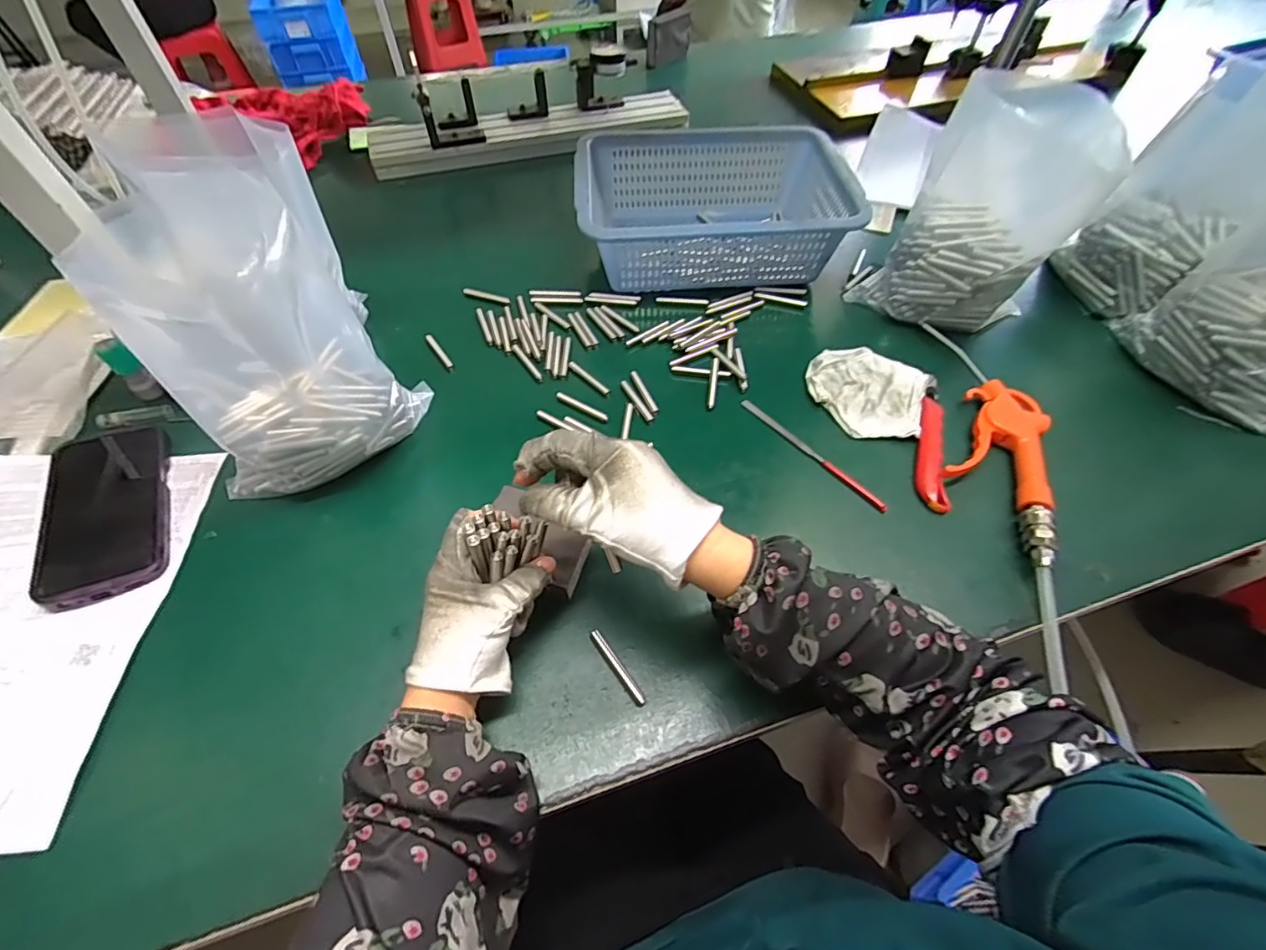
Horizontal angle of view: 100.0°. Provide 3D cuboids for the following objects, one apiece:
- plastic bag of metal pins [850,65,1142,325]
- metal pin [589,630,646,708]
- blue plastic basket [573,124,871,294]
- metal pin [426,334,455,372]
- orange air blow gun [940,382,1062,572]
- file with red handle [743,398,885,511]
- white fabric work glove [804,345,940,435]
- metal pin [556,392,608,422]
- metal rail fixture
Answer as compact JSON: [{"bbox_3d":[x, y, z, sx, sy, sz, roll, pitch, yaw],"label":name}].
[{"bbox_3d":[0.330,-0.254,0.512,0.153,0.197,0.116,21,58,15],"label":"plastic bag of metal pins"},{"bbox_3d":[-0.011,0.130,0.364,0.007,0.005,0.060,-30,60,-19],"label":"metal pin"},{"bbox_3d":[0.087,-0.321,0.630,0.297,0.086,0.237,-1,55,0],"label":"blue plastic basket"},{"bbox_3d":[-0.200,-0.127,0.553,0.009,0.010,0.056,-31,60,-20],"label":"metal pin"},{"bbox_3d":[0.308,-0.013,0.446,0.075,0.020,0.177,19,57,14],"label":"orange air blow gun"},{"bbox_3d":[0.157,-0.021,0.473,0.008,0.009,0.158,-33,61,-21],"label":"file with red handle"},{"bbox_3d":[0.222,-0.083,0.506,0.109,0.021,0.097,29,60,19],"label":"white fabric work glove"},{"bbox_3d":[-0.049,-0.065,0.503,0.058,0.004,0.008,29,60,20],"label":"metal pin"},{"bbox_3d":[-0.160,-0.540,0.804,0.493,0.088,0.117,-17,56,-11],"label":"metal rail fixture"}]

